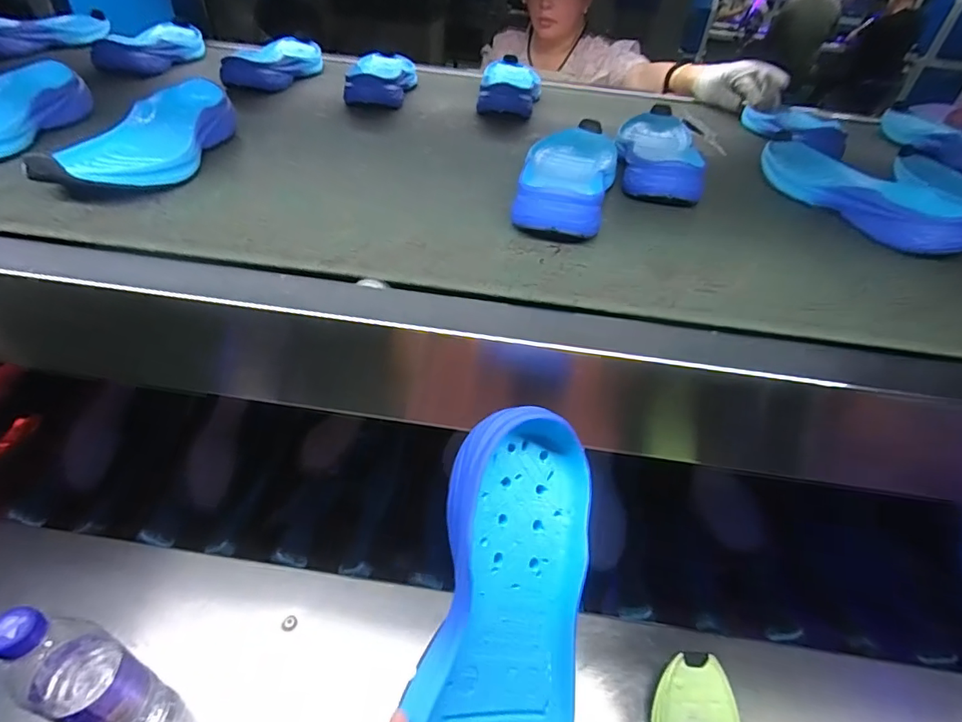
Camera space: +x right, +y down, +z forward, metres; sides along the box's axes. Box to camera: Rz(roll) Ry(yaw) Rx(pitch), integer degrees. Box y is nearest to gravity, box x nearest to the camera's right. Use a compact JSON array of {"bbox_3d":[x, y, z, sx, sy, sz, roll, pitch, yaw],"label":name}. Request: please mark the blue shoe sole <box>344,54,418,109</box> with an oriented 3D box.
[{"bbox_3d":[-0.151,-0.450,0.767,0.097,0.040,0.252,1,42,-5],"label":"blue shoe sole"}]

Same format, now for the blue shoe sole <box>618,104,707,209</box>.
[{"bbox_3d":[0.218,-0.267,0.603,0.089,0.042,0.275,9,45,13],"label":"blue shoe sole"}]

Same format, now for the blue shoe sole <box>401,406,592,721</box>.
[{"bbox_3d":[0.009,0.158,0.278,0.090,0.045,0.254,18,69,-22],"label":"blue shoe sole"}]

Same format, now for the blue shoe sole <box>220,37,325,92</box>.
[{"bbox_3d":[-0.323,-0.490,0.792,0.095,0.039,0.274,8,42,2],"label":"blue shoe sole"}]

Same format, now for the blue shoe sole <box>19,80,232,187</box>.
[{"bbox_3d":[-0.324,-0.219,0.476,0.088,0.043,0.231,-5,43,-1],"label":"blue shoe sole"}]

